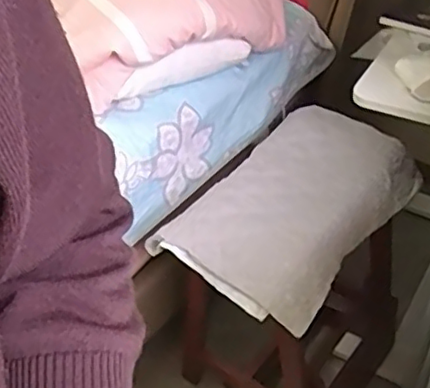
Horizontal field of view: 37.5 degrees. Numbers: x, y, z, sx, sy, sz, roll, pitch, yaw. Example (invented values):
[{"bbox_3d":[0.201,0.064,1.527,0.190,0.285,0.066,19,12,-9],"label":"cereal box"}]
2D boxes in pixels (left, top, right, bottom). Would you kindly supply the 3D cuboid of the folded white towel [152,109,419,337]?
[{"bbox_3d":[0.141,0.008,1.071,0.274,0.055,0.463,24,48,27],"label":"folded white towel"}]

